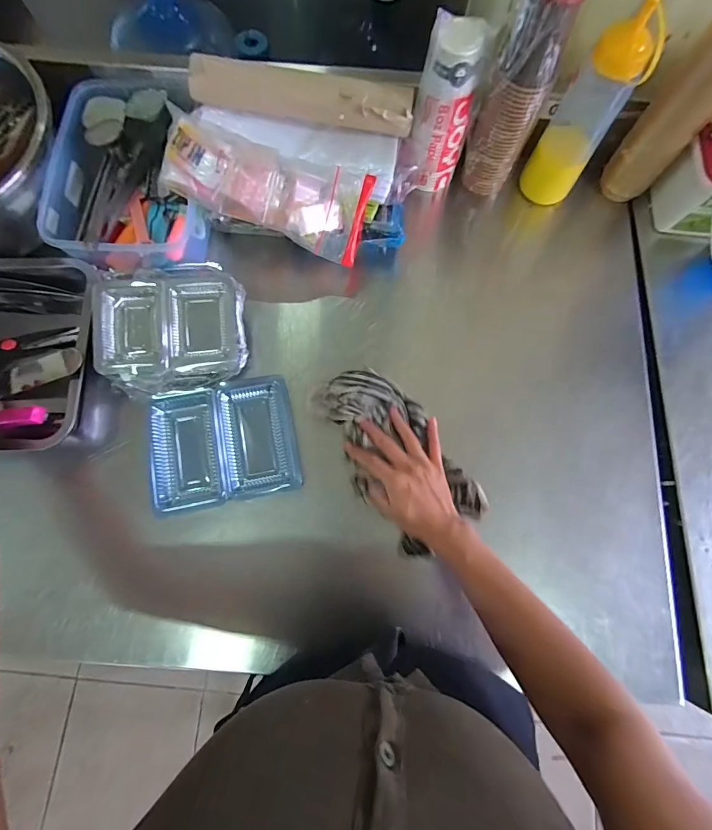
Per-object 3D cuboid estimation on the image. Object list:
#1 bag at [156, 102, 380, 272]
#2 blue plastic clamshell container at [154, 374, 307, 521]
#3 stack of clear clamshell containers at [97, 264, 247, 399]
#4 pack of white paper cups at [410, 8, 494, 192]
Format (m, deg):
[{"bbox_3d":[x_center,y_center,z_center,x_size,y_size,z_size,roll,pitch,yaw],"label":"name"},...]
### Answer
[{"bbox_3d":[-0.115,-0.297,0.501,0.259,0.045,0.115,13,103,-16],"label":"bag"},{"bbox_3d":[-0.170,0.034,0.495,0.180,0.029,0.155,-11,77,-4],"label":"blue plastic clamshell container"},{"bbox_3d":[-0.243,-0.122,0.510,0.187,0.052,0.155,-8,77,-3],"label":"stack of clear clamshell containers"},{"bbox_3d":[0.117,-0.399,0.506,0.074,0.187,0.068,17,77,3],"label":"pack of white paper cups"}]

